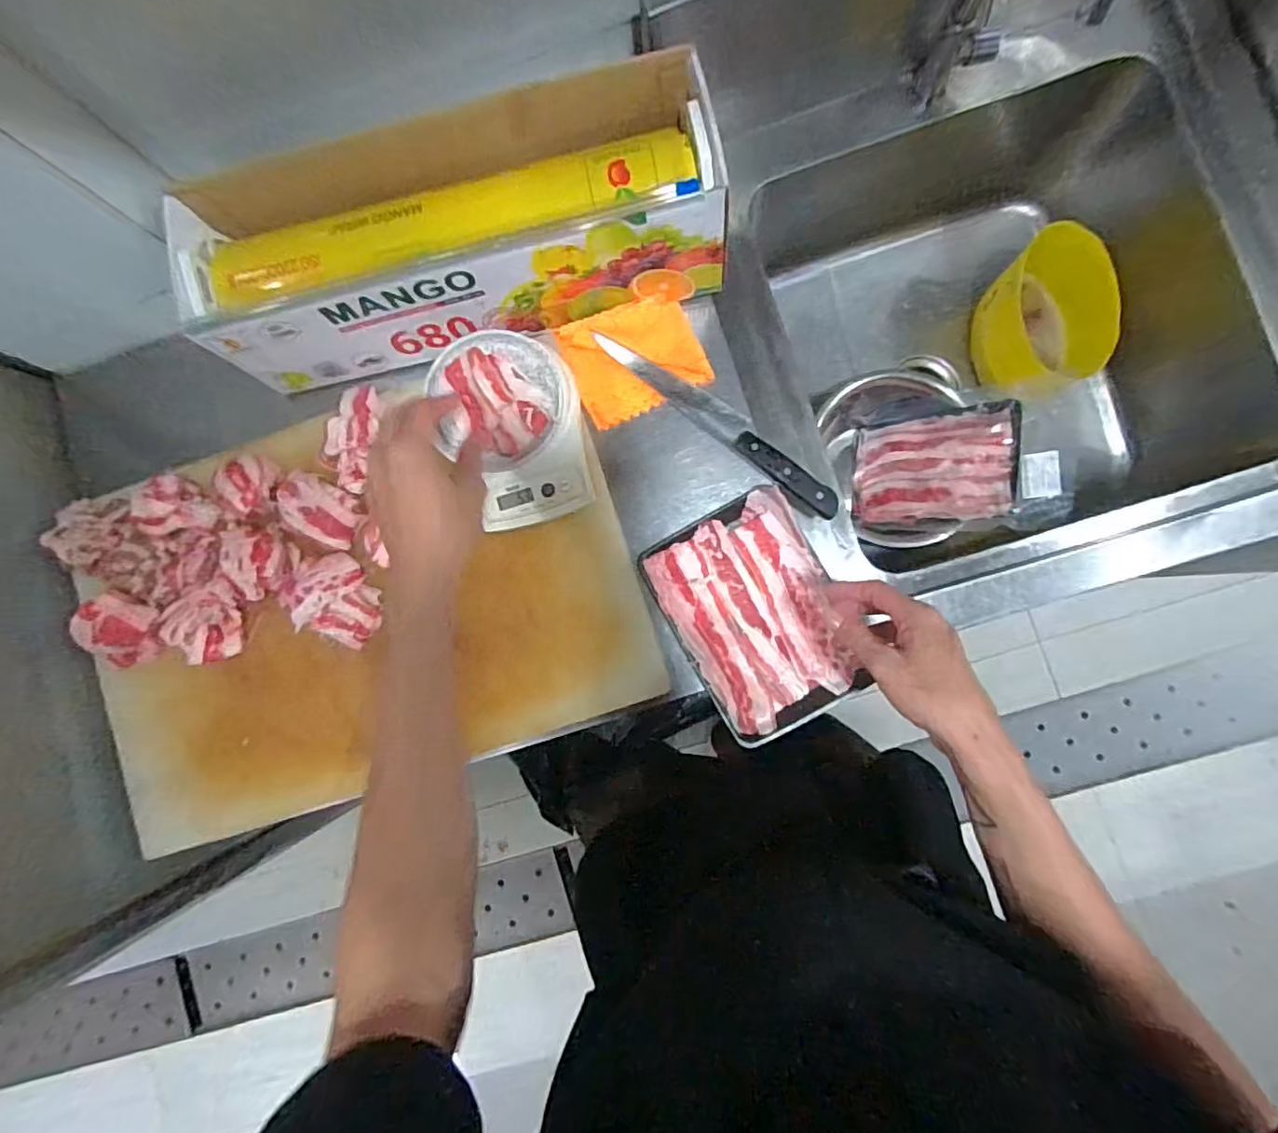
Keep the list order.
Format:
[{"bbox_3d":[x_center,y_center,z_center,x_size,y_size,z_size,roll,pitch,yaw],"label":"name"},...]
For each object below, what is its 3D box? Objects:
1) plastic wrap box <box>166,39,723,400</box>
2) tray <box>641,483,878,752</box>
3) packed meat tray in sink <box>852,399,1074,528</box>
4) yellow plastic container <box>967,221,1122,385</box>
[{"bbox_3d":[-0.176,-0.322,0.571,0.497,0.119,0.172,-14,85,4],"label":"plastic wrap box"},{"bbox_3d":[0.121,0.050,0.592,0.158,0.016,0.222,-29,84,3],"label":"tray"},{"bbox_3d":[0.430,-0.139,0.823,0.266,0.027,0.173,-3,76,46],"label":"packed meat tray in sink"},{"bbox_3d":[0.551,-0.340,0.821,0.099,0.172,0.195,-7,85,5],"label":"yellow plastic container"}]

